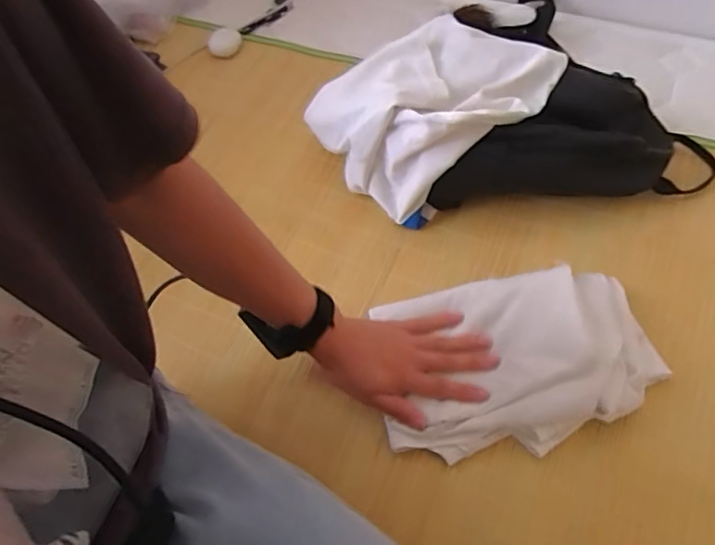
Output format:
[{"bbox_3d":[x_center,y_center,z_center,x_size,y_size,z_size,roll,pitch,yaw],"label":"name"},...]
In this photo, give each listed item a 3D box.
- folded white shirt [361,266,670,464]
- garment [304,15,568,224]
[{"bbox_3d":[0.160,0.082,0.546,0.264,0.065,0.169,-5,58,2],"label":"folded white shirt"},{"bbox_3d":[0.095,-0.201,0.693,0.263,0.145,0.201,-27,60,-12],"label":"garment"}]

